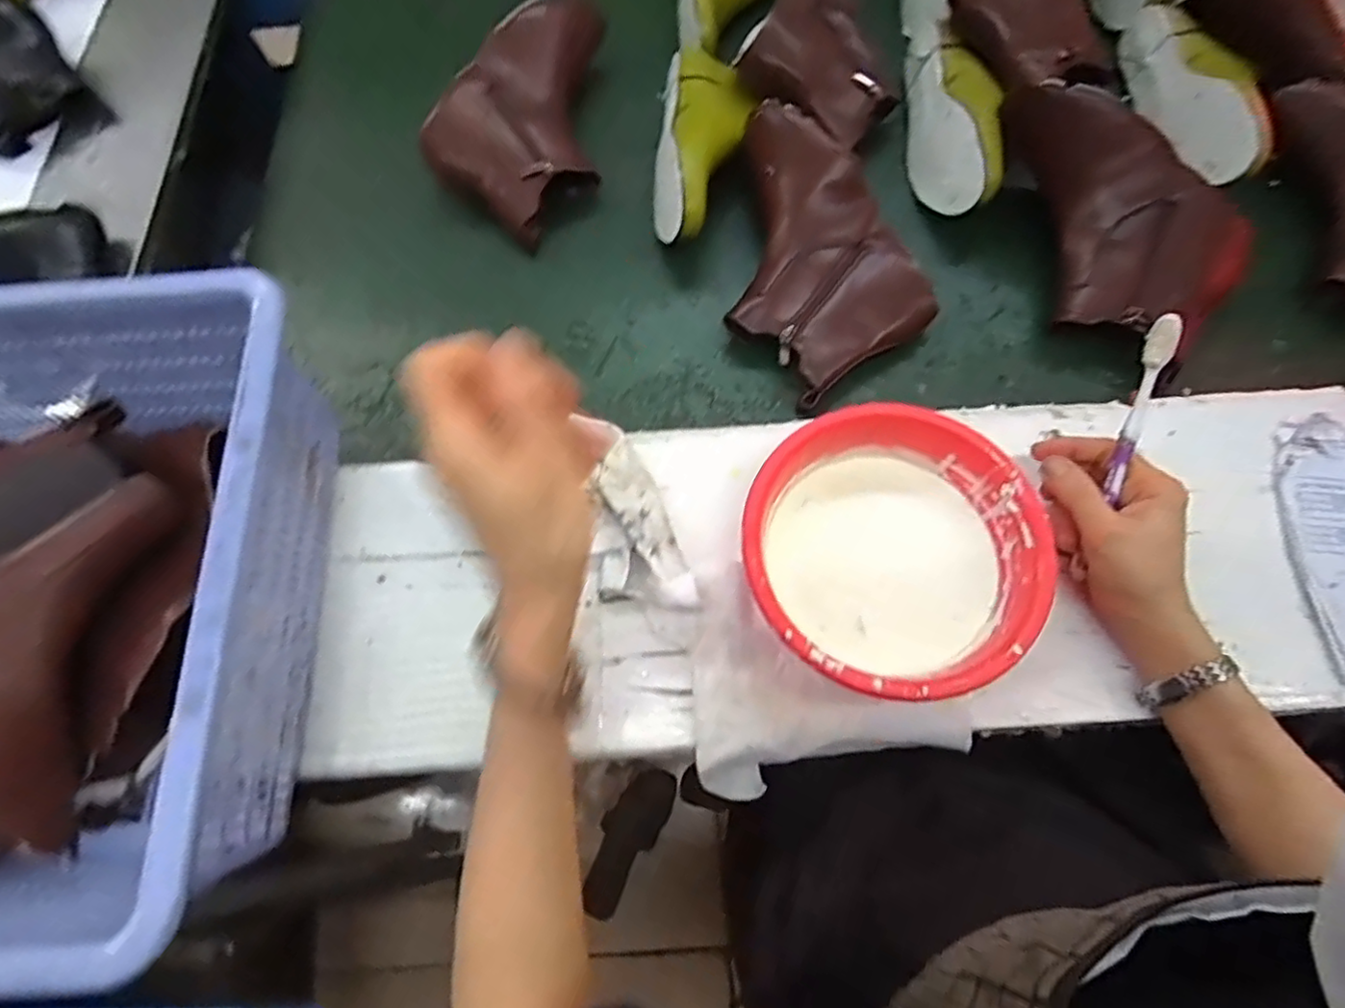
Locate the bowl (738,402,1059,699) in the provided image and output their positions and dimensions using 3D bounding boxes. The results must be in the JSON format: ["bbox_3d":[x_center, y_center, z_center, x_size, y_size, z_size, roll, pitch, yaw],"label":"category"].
[{"bbox_3d":[0.141,0.032,0.438,0.182,0.066,0.183,-1,69,2],"label":"bowl"}]

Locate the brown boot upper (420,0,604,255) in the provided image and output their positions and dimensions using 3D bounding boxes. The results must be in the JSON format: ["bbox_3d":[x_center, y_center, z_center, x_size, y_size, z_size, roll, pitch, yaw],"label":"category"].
[{"bbox_3d":[-0.163,-0.405,0.666,0.166,0.075,0.284,1,69,2],"label":"brown boot upper"}]

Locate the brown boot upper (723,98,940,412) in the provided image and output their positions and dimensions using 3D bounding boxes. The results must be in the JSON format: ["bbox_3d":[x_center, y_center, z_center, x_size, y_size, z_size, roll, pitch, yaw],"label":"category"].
[{"bbox_3d":[0.108,-0.225,0.579,0.168,0.076,0.246,-36,73,-11],"label":"brown boot upper"}]

